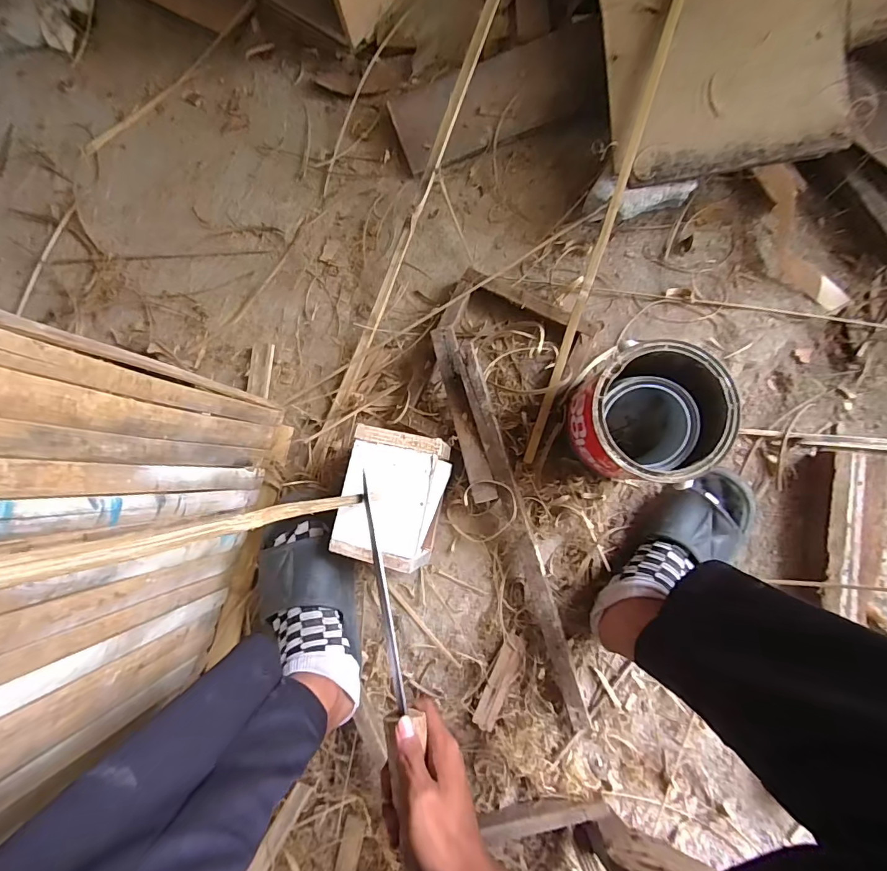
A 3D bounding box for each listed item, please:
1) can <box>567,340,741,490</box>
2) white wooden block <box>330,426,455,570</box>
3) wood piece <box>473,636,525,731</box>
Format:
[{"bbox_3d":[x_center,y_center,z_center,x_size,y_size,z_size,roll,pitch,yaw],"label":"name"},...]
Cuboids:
[{"bbox_3d":[0.242,-0.021,0.549,0.141,0.163,0.142,-1,82,6],"label":"can"},{"bbox_3d":[-0.060,0.081,0.582,0.114,0.122,0.159,13,84,8],"label":"white wooden block"},{"bbox_3d":[0.080,0.341,0.614,0.033,0.017,0.125,25,85,9],"label":"wood piece"}]

